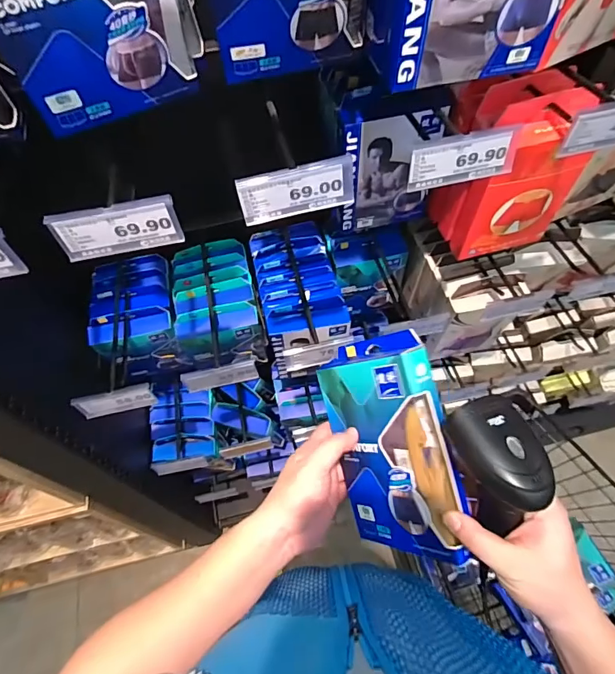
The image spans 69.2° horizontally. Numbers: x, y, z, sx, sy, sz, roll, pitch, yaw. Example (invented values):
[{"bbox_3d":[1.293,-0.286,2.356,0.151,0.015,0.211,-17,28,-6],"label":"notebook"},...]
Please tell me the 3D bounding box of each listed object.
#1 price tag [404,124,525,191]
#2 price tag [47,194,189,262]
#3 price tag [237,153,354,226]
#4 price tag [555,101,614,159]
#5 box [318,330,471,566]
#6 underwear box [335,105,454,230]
[{"bbox_3d":[0.140,-0.160,0.401,0.097,0.045,0.005,-12,50,-3],"label":"price tag"},{"bbox_3d":[-0.159,-0.091,0.376,0.099,0.046,0.009,-12,59,-4],"label":"price tag"},{"bbox_3d":[-0.009,-0.127,0.392,0.100,0.046,0.010,-13,59,-5],"label":"price tag"},{"bbox_3d":[0.284,-0.193,0.406,0.096,0.054,0.008,-10,59,-3],"label":"price tag"},{"bbox_3d":[0.082,0.106,0.447,0.035,0.131,0.203,-13,87,-38],"label":"box"},{"bbox_3d":[0.108,-0.218,0.605,0.133,0.180,0.024,-7,59,-1],"label":"underwear box"}]

